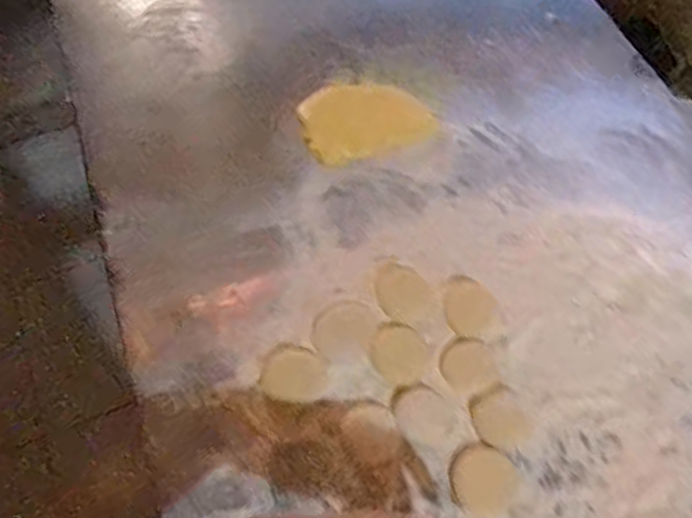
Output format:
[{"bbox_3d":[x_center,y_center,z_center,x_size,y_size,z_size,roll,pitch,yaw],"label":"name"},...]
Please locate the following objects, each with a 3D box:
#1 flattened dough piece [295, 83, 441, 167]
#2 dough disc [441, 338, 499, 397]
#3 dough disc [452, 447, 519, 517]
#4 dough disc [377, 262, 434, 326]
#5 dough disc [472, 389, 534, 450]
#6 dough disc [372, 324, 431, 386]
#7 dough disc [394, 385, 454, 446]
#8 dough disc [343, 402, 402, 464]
[{"bbox_3d":[0.021,-0.157,0.723,0.143,0.010,0.108,-18,61,-13],"label":"flattened dough piece"},{"bbox_3d":[0.108,0.093,0.577,0.049,0.004,0.047,1,59,-2],"label":"dough disc"},{"bbox_3d":[0.112,0.179,0.534,0.052,0.006,0.050,1,59,-2],"label":"dough disc"},{"bbox_3d":[0.053,0.030,0.613,0.048,0.004,0.065,-17,61,-12],"label":"dough disc"},{"bbox_3d":[0.133,0.135,0.557,0.048,0.007,0.046,1,59,-2],"label":"dough disc"},{"bbox_3d":[0.048,0.083,0.581,0.049,0.004,0.055,-18,61,-13],"label":"dough disc"},{"bbox_3d":[0.064,0.130,0.550,0.044,0.004,0.048,-27,64,-17],"label":"dough disc"},{"bbox_3d":[0.023,0.144,0.549,0.041,0.005,0.050,-35,66,-21],"label":"dough disc"}]

